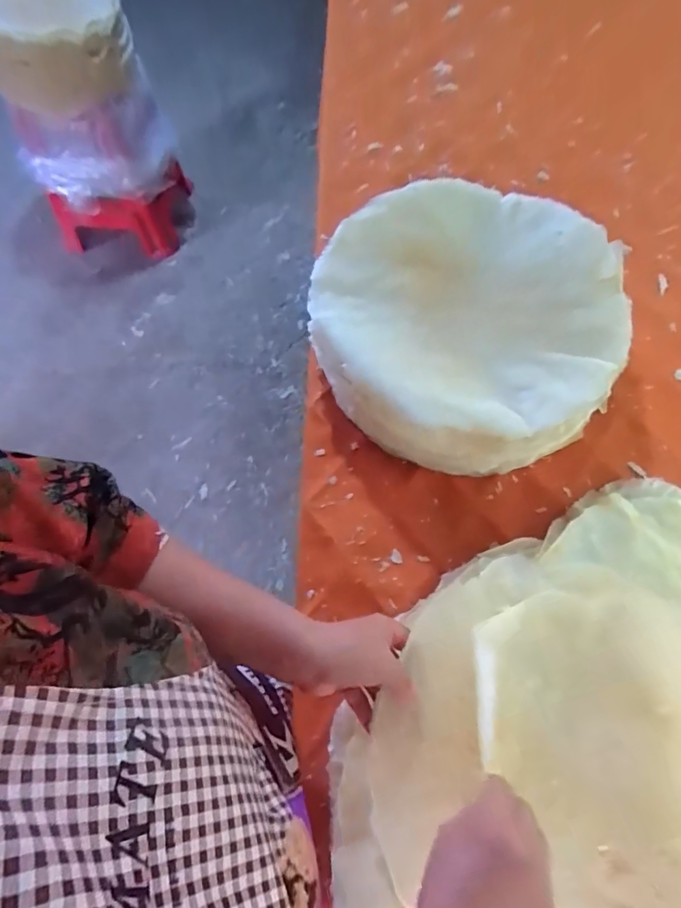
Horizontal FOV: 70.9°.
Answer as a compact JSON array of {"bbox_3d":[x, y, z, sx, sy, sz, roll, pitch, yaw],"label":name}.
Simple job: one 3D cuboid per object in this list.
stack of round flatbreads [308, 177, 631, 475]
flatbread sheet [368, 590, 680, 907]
[{"bbox_3d":[0.154,-0.178,0.623,0.373,0.112,0.396,4,67,0],"label":"stack of round flatbreads"},{"bbox_3d":[0.212,0.317,0.412,0.338,0.031,0.352,-12,67,-7],"label":"flatbread sheet"}]

